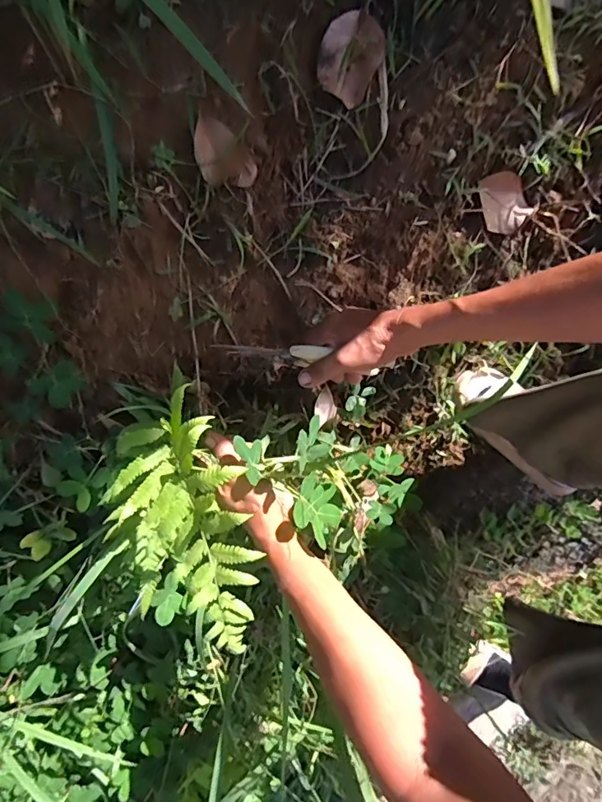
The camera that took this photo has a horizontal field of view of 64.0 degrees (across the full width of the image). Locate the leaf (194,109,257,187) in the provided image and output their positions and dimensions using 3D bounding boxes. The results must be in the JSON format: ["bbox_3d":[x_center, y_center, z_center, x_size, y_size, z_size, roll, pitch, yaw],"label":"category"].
[{"bbox_3d":[-0.077,-0.252,0.491,0.064,0.013,0.061,-4,95,-27],"label":"leaf"}]

